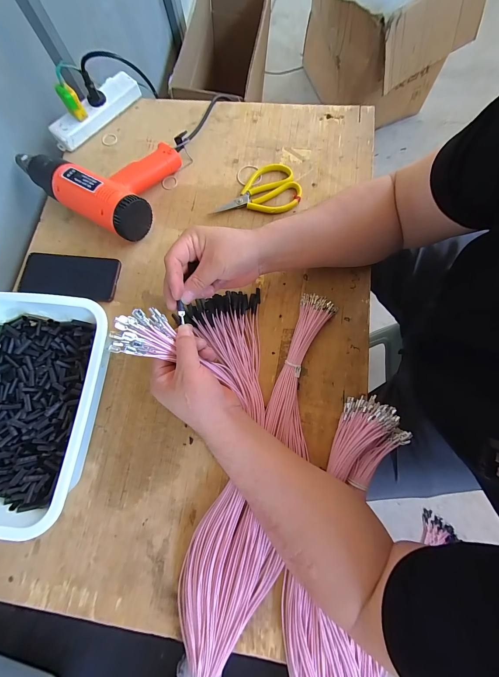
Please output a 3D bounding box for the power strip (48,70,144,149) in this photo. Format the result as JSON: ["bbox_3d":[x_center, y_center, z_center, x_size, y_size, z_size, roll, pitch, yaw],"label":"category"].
[{"bbox_3d":[-0.301,-0.447,0.516,0.048,0.037,0.197,43,81,11],"label":"power strip"}]

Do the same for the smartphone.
[{"bbox_3d":[-0.305,-0.107,0.447,0.162,0.011,0.076,6,76,3],"label":"smartphone"}]

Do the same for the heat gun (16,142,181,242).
[{"bbox_3d":[-0.266,-0.300,0.460,0.265,0.073,0.182,28,78,8],"label":"heat gun"}]

